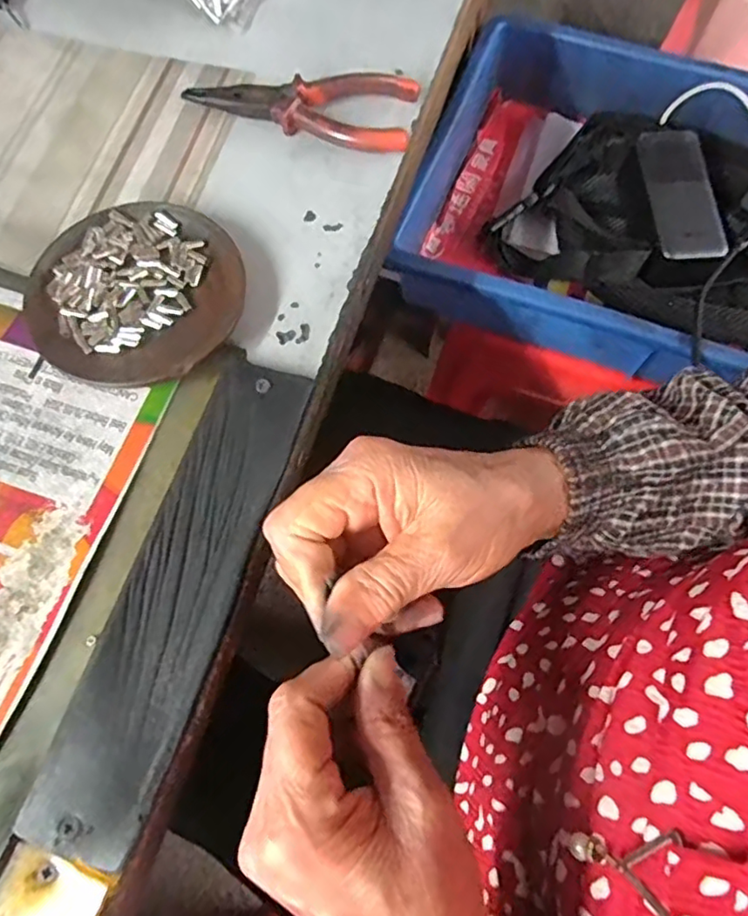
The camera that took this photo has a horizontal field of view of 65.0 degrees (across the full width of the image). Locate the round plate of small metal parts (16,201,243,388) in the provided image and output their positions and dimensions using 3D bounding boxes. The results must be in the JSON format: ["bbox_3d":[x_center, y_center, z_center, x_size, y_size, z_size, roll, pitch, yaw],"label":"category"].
[{"bbox_3d":[-0.129,-0.090,0.323,0.112,0.019,0.112,0,72,0],"label":"round plate of small metal parts"}]

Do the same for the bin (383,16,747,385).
[{"bbox_3d":[0.257,-0.196,0.502,0.426,0.090,0.287,21,72,8],"label":"bin"}]

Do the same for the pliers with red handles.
[{"bbox_3d":[-0.047,-0.219,0.369,0.142,0.017,0.050,8,72,3],"label":"pliers with red handles"}]

